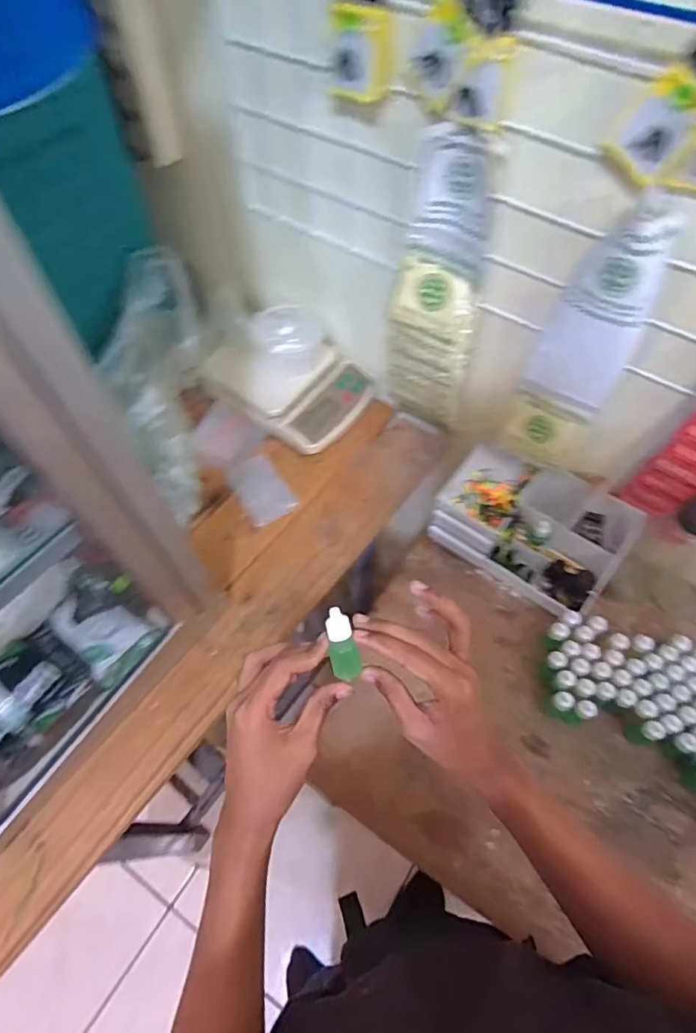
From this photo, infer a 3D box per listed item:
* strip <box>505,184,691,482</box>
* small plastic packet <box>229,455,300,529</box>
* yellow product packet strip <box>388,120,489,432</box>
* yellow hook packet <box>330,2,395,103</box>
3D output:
[{"bbox_3d":[0.241,-0.168,0.571,0.094,0.316,0.046,19,63,17],"label":"strip"},{"bbox_3d":[-0.115,-0.039,0.713,0.061,0.011,0.101,-29,64,-16],"label":"small plastic packet"},{"bbox_3d":[0.098,-0.228,0.607,0.102,0.341,0.046,26,63,14],"label":"yellow product packet strip"},{"bbox_3d":[0.011,-0.387,0.456,0.055,0.062,0.007,22,62,11],"label":"yellow hook packet"}]

